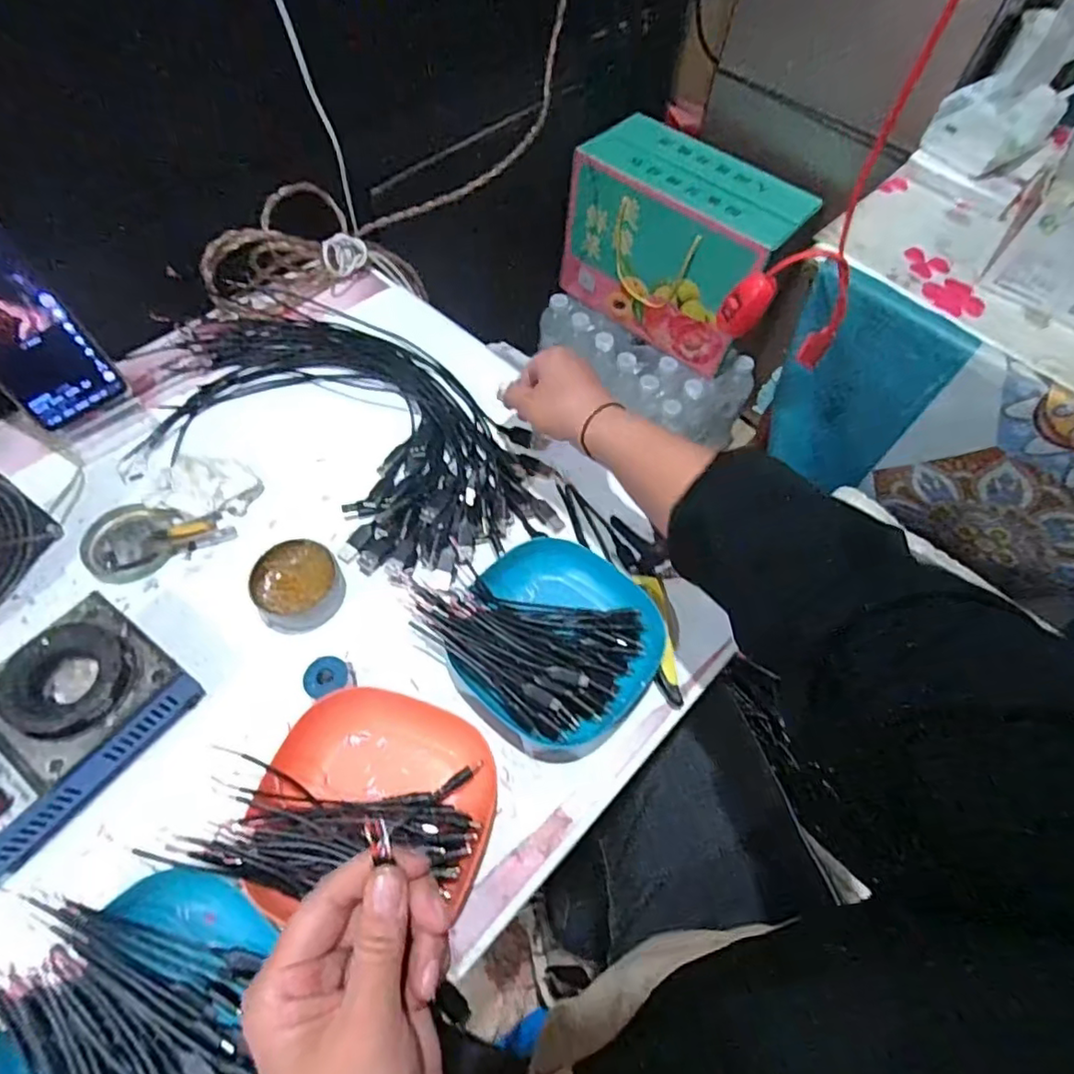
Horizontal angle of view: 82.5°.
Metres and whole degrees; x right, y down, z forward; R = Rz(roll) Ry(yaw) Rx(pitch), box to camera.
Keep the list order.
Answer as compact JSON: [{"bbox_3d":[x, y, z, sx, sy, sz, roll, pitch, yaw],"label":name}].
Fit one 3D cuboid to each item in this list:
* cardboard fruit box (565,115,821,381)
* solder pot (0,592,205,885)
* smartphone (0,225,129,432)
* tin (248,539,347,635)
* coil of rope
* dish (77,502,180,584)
[{"bbox_3d":[0.219,-0.463,0.974,0.333,0.236,0.157,36,64,15],"label":"cardboard fruit box"},{"bbox_3d":[-0.309,0.123,0.390,0.093,0.068,0.150,34,64,14],"label":"solder pot"},{"bbox_3d":[-0.411,-0.167,0.480,0.009,0.166,0.072,22,54,39],"label":"smartphone"},{"bbox_3d":[-0.180,0.037,0.462,0.060,0.033,0.058,2,61,-3],"label":"tin"},{"bbox_3d":[-0.227,-0.299,0.639,0.232,0.093,0.086,-20,63,-25],"label":"coil of rope"},{"bbox_3d":[-0.325,0.005,0.487,0.070,0.010,0.065,2,61,-3],"label":"dish"}]

